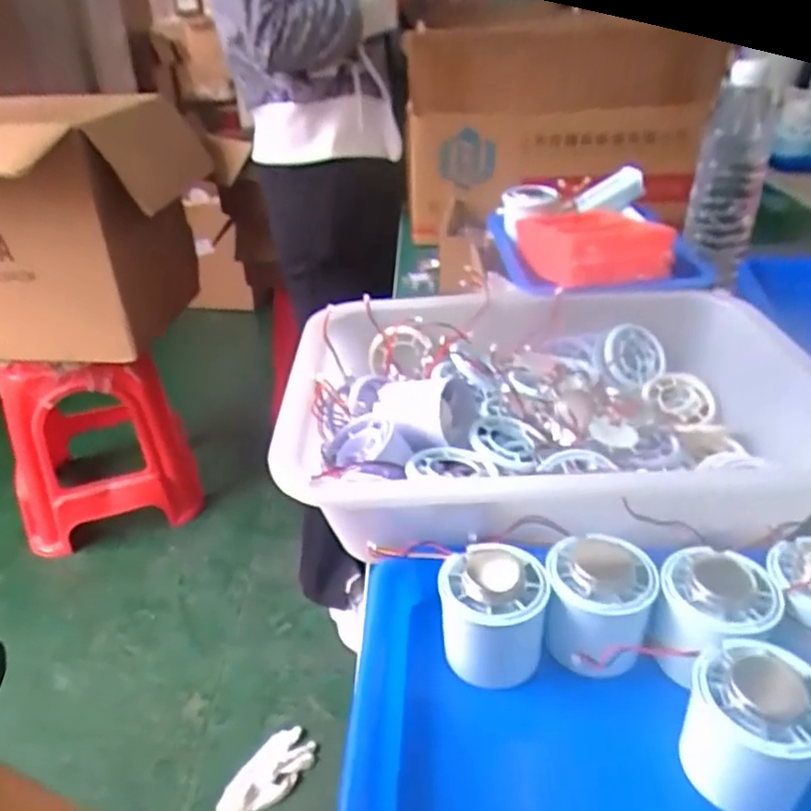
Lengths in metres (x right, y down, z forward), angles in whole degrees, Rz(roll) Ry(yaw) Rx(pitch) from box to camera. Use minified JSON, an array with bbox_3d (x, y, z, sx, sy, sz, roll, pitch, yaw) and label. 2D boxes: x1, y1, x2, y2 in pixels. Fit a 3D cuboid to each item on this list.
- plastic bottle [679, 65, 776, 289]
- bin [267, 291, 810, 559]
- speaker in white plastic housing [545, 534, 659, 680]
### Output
[{"bbox_3d":[0.327,-0.228,0.687,0.065,0.215,0.069,11,34,20],"label":"plastic bottle"},{"bbox_3d":[0.113,0.002,0.488,0.377,0.068,0.264,-2,32,1],"label":"bin"},{"bbox_3d":[0.101,0.106,0.357,0.052,0.051,0.056,-2,32,1],"label":"speaker in white plastic housing"}]

